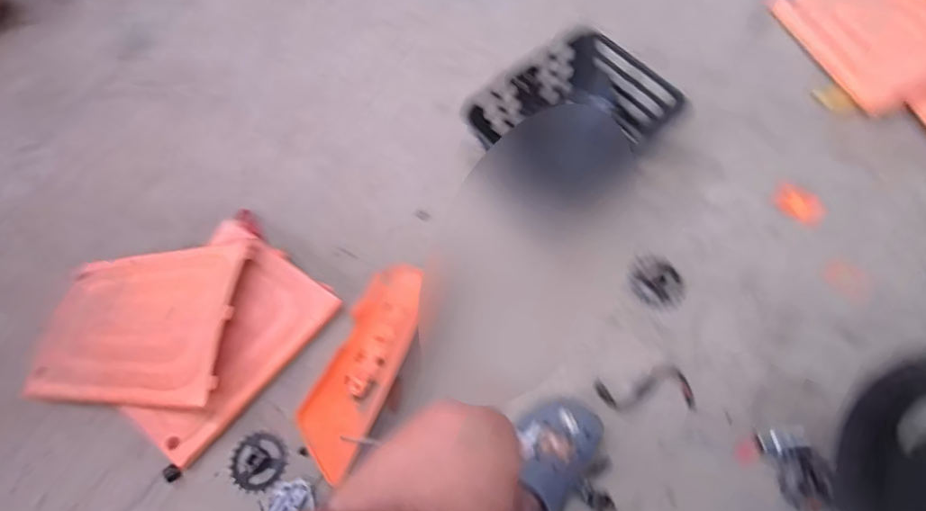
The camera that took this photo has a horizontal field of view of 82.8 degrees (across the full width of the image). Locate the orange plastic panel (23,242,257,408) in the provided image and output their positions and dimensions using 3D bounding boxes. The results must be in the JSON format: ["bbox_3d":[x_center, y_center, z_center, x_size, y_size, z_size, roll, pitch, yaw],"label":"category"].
[{"bbox_3d":[-0.517,0.104,0.852,0.316,0.027,0.258,-1,62,12],"label":"orange plastic panel"}]

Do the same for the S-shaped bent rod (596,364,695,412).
[{"bbox_3d":[0.278,0.204,0.803,0.141,0.020,0.066,-5,65,1],"label":"S-shaped bent rod"}]

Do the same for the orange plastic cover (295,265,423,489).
[{"bbox_3d":[-0.153,0.163,0.827,0.106,0.057,0.302,18,67,11],"label":"orange plastic cover"}]

